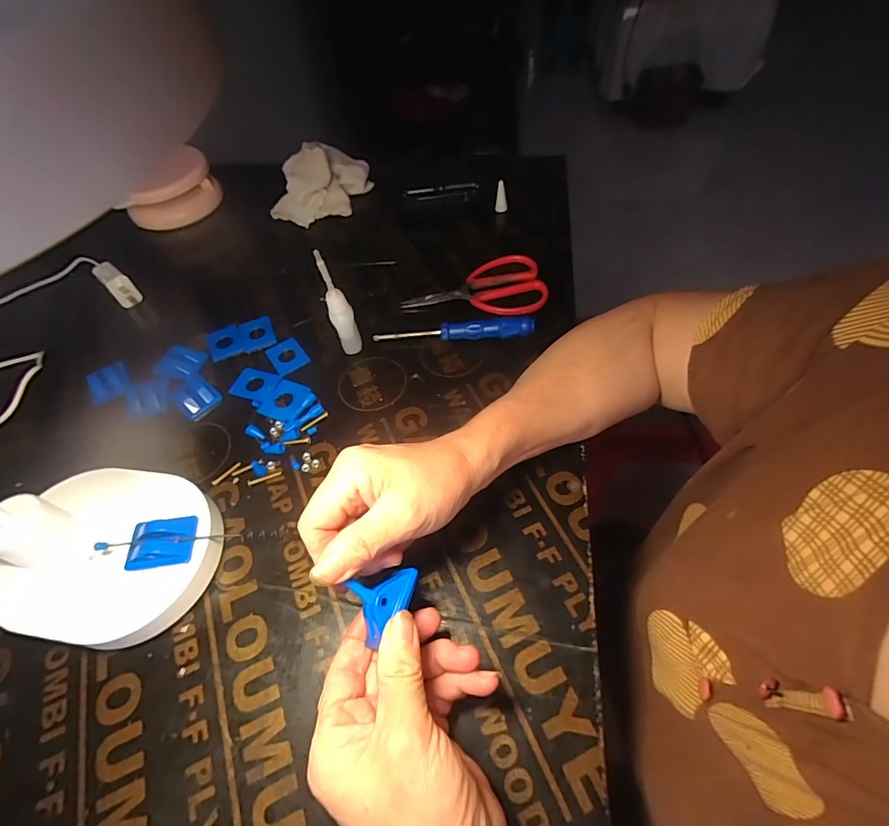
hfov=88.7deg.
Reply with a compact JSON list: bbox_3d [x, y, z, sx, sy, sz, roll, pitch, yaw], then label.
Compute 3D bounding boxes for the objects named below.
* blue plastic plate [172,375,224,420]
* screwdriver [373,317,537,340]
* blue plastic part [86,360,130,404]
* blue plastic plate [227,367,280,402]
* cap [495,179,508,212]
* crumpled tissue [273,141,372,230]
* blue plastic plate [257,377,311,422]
[{"bbox_3d":[-0.229,-0.013,0.418,0.043,0.007,0.032,32,64,24],"label":"blue plastic plate"},{"bbox_3d":[0.008,-0.077,0.431,0.151,0.022,0.014,-2,55,4],"label":"screwdriver"},{"bbox_3d":[-0.324,-0.031,0.435,0.032,0.008,0.047,-32,59,-16],"label":"blue plastic part"},{"bbox_3d":[-0.179,-0.028,0.427,0.042,0.004,0.032,14,58,14],"label":"blue plastic plate"},{"bbox_3d":[0.068,-0.258,0.544,0.013,0.039,0.013,0,56,5],"label":"cap"},{"bbox_3d":[-0.157,-0.298,0.575,0.105,0.054,0.121,12,58,13],"label":"crumpled tissue"},{"bbox_3d":[-0.145,-0.013,0.412,0.038,0.004,0.041,16,58,16],"label":"blue plastic plate"}]

